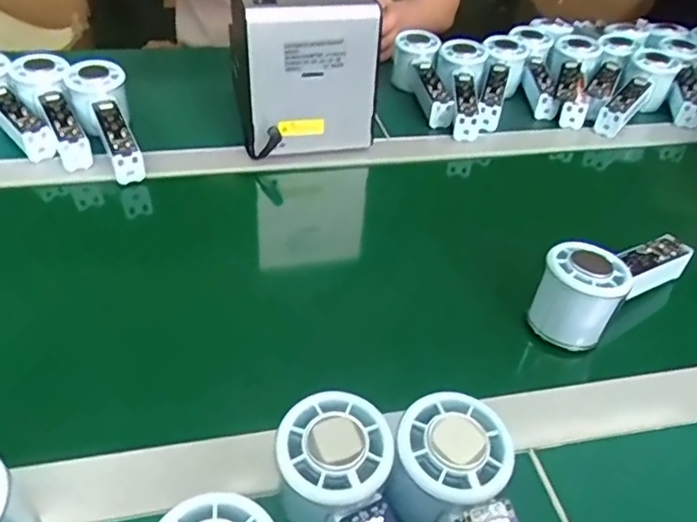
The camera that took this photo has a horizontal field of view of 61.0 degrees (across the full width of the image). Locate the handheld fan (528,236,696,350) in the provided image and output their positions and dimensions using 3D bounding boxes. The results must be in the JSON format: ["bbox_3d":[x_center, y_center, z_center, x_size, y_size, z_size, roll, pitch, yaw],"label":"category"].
[{"bbox_3d":[0.198,0.011,0.445,0.144,0.067,0.054,-27,50,-31],"label":"handheld fan"}]

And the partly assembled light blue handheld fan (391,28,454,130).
[{"bbox_3d":[0.088,-0.211,0.699,0.053,0.068,0.145,-1,41,-7],"label":"partly assembled light blue handheld fan"}]

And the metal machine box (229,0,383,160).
[{"bbox_3d":[-0.046,-0.198,0.595,0.131,0.172,0.128,-4,41,-10],"label":"metal machine box"}]

